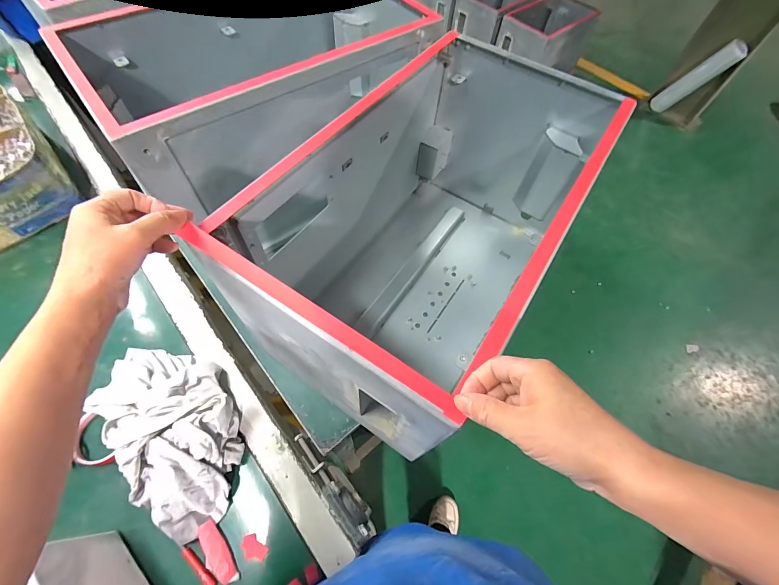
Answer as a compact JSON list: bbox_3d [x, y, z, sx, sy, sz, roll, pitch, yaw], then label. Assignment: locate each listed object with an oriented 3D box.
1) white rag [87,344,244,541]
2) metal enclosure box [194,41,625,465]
[{"bbox_3d":[-0.319,0.181,0.501,0.294,0.083,0.169,41,67,18],"label":"white rag"},{"bbox_3d":[0.075,-0.098,0.548,0.300,0.343,0.550,32,64,14],"label":"metal enclosure box"}]

